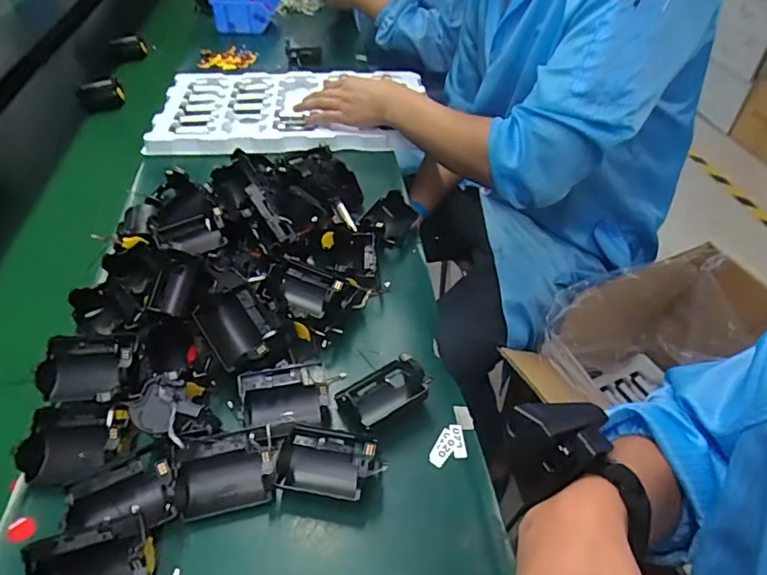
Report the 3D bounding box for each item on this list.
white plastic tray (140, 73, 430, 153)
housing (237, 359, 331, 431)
[{"bbox_3d":[-0.162,-0.298,0.846,0.418,0.031,0.293,2,45,3],"label":"white plastic tray"},{"bbox_3d":[-0.083,0.089,0.430,0.071,0.034,0.042,-2,45,-5],"label":"housing"}]

